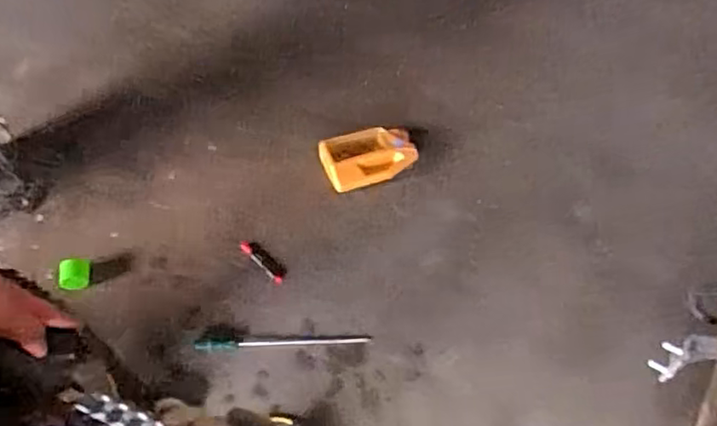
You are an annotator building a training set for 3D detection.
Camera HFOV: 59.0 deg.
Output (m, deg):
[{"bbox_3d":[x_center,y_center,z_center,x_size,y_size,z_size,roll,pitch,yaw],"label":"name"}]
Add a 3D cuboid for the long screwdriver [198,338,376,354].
[{"bbox_3d":[-0.168,0.292,1.415,0.386,0.030,0.032,-2,56,0],"label":"long screwdriver"}]

